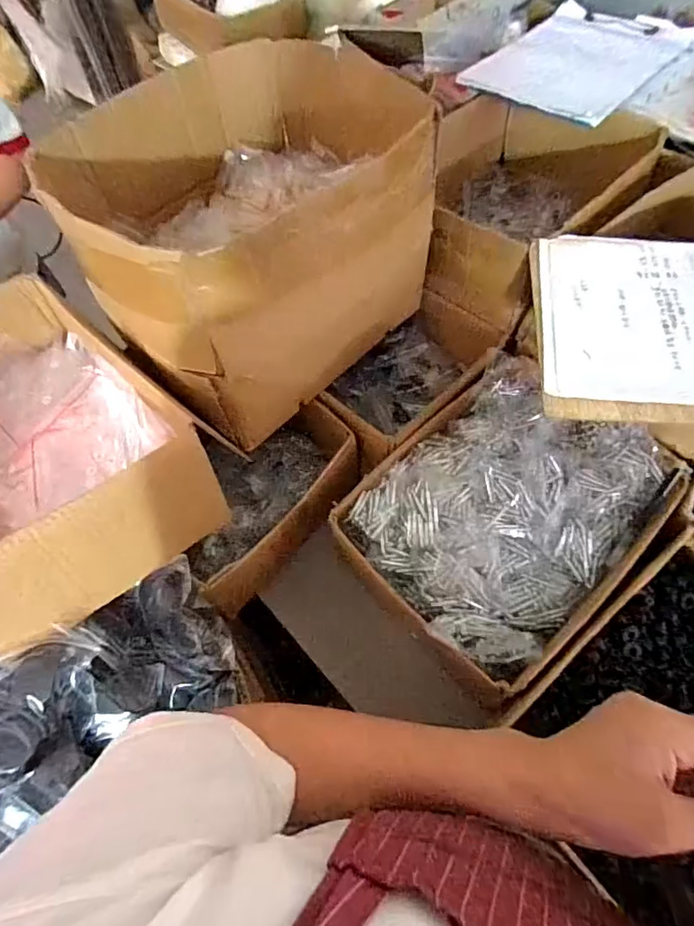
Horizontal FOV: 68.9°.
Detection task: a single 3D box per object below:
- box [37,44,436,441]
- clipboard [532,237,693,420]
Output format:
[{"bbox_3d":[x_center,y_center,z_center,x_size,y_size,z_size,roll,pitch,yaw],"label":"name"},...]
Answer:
[{"bbox_3d":[-0.097,-0.245,0.558,0.343,0.224,0.274,-40,65,-18],"label":"box"},{"bbox_3d":[0.343,-0.133,0.471,0.315,0.025,0.226,6,61,7],"label":"clipboard"}]

